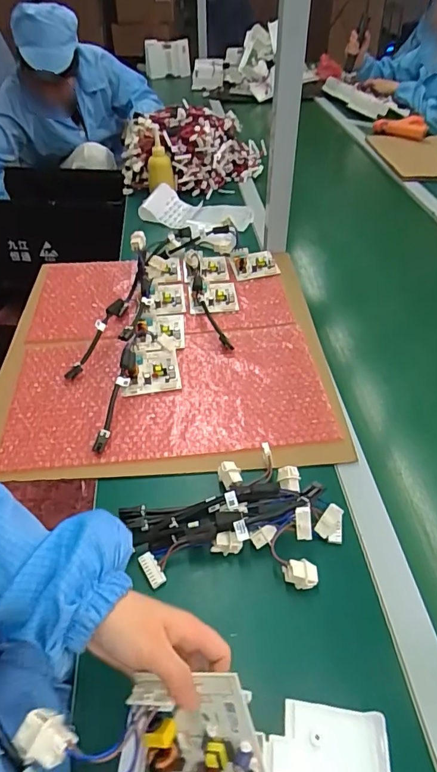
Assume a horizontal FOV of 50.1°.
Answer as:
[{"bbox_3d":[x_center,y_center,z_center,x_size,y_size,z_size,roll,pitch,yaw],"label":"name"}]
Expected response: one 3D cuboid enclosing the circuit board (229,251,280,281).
[{"bbox_3d":[0.069,-0.234,0.904,0.084,0.015,0.071,-6,45,-8],"label":"circuit board"}]

